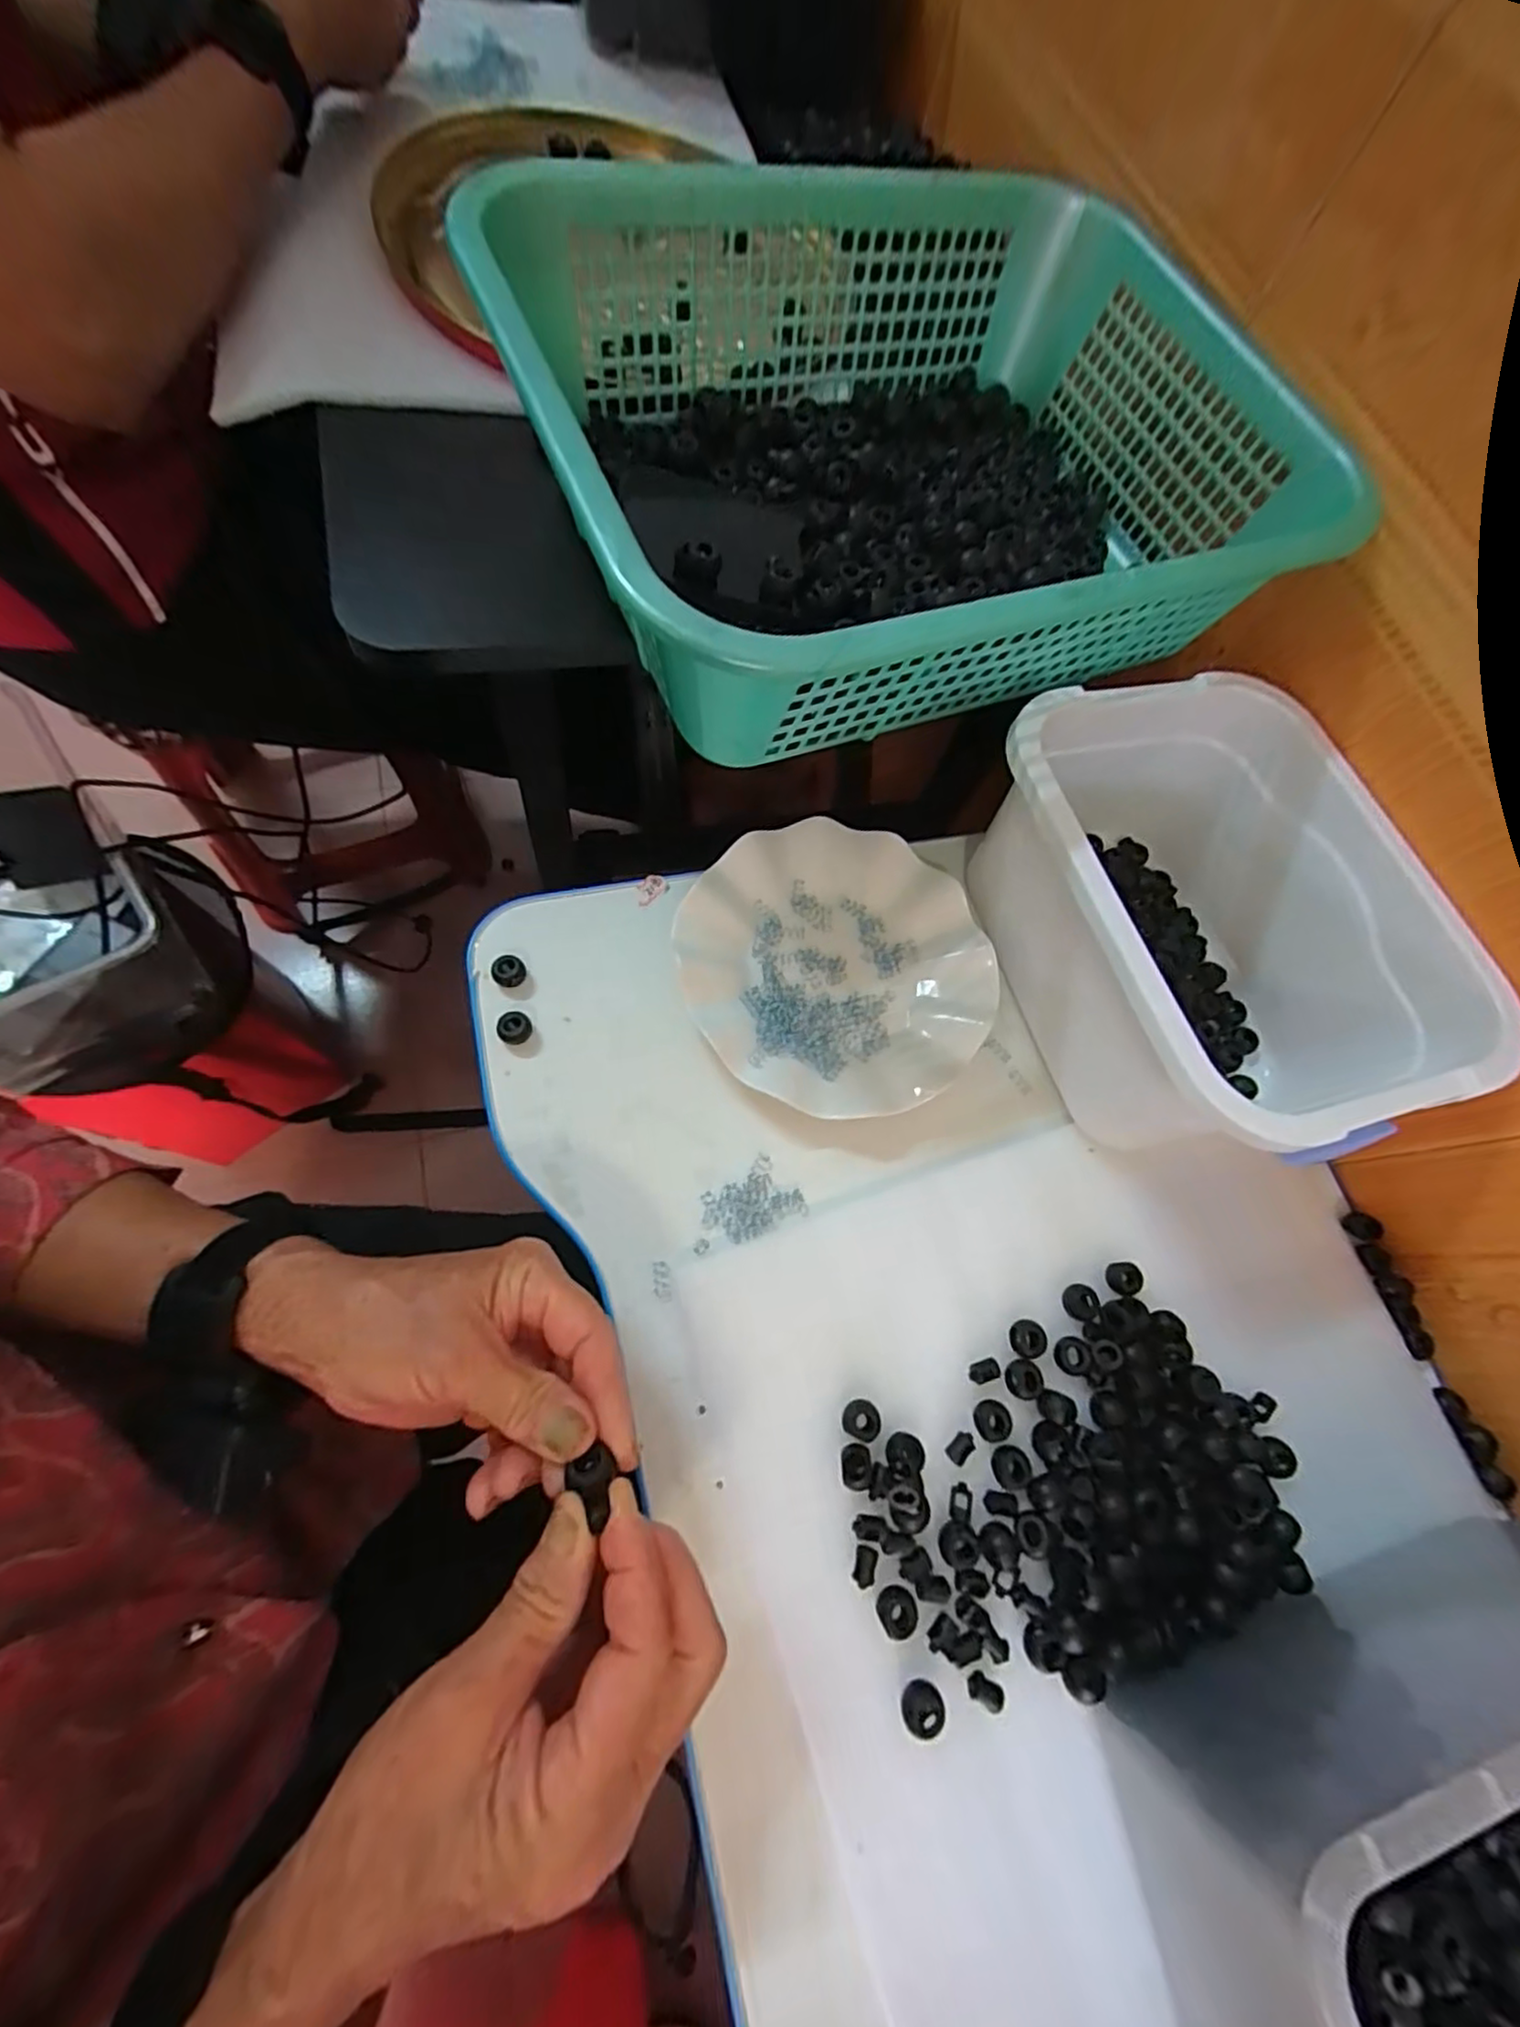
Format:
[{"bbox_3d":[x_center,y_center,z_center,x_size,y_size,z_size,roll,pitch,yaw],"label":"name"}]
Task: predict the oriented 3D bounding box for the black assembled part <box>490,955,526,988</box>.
[{"bbox_3d":[-0.139,-0.023,0.376,0.017,0.015,0.014,-38,80,-20],"label":"black assembled part"}]

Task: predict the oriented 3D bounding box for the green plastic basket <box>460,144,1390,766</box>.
[{"bbox_3d":[0.079,-0.287,0.342,0.383,0.124,0.292,-21,74,-16],"label":"green plastic basket"}]

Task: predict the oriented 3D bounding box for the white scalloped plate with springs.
[{"bbox_3d":[0.047,-0.031,0.395,0.177,0.027,0.176,3,69,-8],"label":"white scalloped plate with springs"}]

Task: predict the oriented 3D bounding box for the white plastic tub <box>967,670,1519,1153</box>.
[{"bbox_3d":[0.237,-0.050,0.380,0.189,0.117,0.248,-13,72,-12],"label":"white plastic tub"}]

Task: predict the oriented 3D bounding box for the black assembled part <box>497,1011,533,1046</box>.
[{"bbox_3d":[-0.132,0.008,0.366,0.016,0.014,0.017,3,69,-8],"label":"black assembled part"}]

